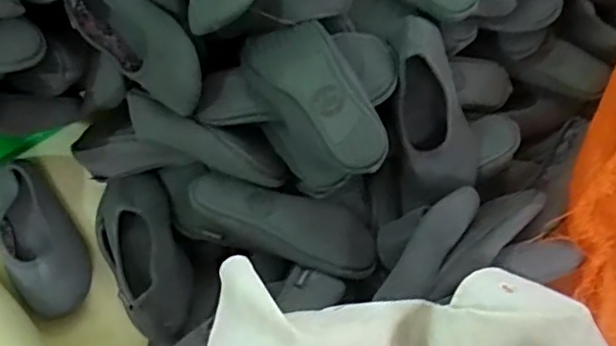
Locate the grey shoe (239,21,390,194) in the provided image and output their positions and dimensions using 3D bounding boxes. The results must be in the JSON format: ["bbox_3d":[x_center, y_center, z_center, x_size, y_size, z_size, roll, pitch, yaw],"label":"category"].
[{"bbox_3d":[0.005,-0.073,0.725,0.103,0.097,0.199,-23,71,-11],"label":"grey shoe"}]

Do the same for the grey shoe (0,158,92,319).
[{"bbox_3d":[-0.362,0.084,0.833,0.091,0.060,0.230,-32,72,-14],"label":"grey shoe"}]

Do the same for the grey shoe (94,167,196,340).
[{"bbox_3d":[-0.209,0.101,0.784,0.105,0.071,0.223,-21,55,-10],"label":"grey shoe"}]

